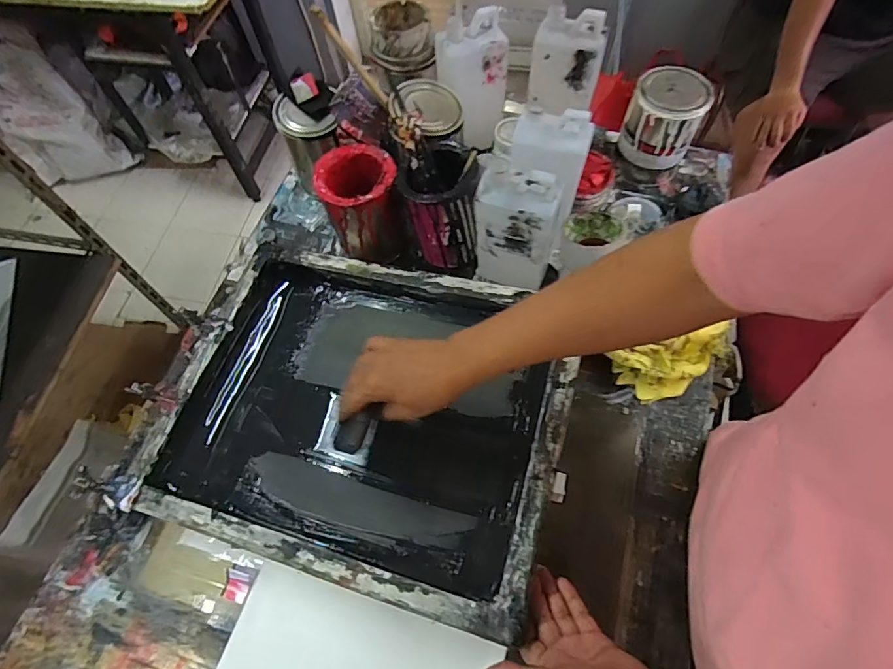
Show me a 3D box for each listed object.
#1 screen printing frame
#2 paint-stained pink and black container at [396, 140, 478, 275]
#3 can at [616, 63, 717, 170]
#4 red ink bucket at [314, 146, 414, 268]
[{"bbox_3d":[-0.103,0.092,0.615,0.480,0.062,0.385,12,66,14],"label":"screen printing frame"},{"bbox_3d":[-0.009,-0.177,0.676,0.103,0.149,0.114,2,64,3],"label":"paint-stained pink and black container"},{"bbox_3d":[0.334,-0.334,0.740,0.106,0.102,0.102,18,66,11],"label":"can"},{"bbox_3d":[-0.118,-0.182,0.692,0.105,0.140,0.115,-22,65,-8],"label":"red ink bucket"}]

